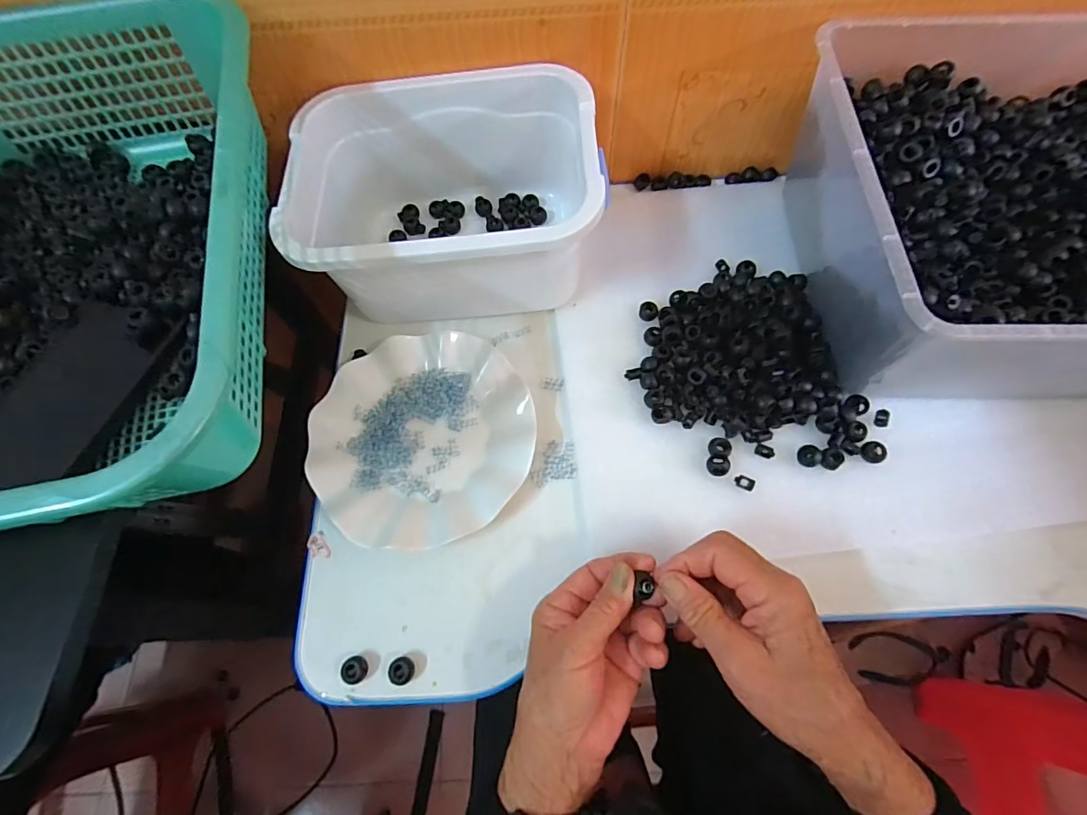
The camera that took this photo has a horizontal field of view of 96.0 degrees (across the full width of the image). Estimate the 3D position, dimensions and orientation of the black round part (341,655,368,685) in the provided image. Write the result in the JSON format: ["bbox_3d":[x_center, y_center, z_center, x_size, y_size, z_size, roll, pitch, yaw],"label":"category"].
[{"bbox_3d":[-0.135,0.187,0.349,0.018,0.010,0.017,-1,67,2],"label":"black round part"}]

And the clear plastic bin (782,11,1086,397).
[{"bbox_3d":[0.374,-0.158,0.392,0.317,0.135,0.302,-2,70,1],"label":"clear plastic bin"}]

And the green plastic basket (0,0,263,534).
[{"bbox_3d":[-0.323,-0.100,0.317,0.294,0.106,0.391,-10,67,-2],"label":"green plastic basket"}]

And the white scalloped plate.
[{"bbox_3d":[-0.100,0.021,0.407,0.177,0.017,0.178,-1,67,2],"label":"white scalloped plate"}]

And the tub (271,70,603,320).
[{"bbox_3d":[-0.081,-0.176,0.436,0.248,0.124,0.188,-4,70,0],"label":"tub"}]

